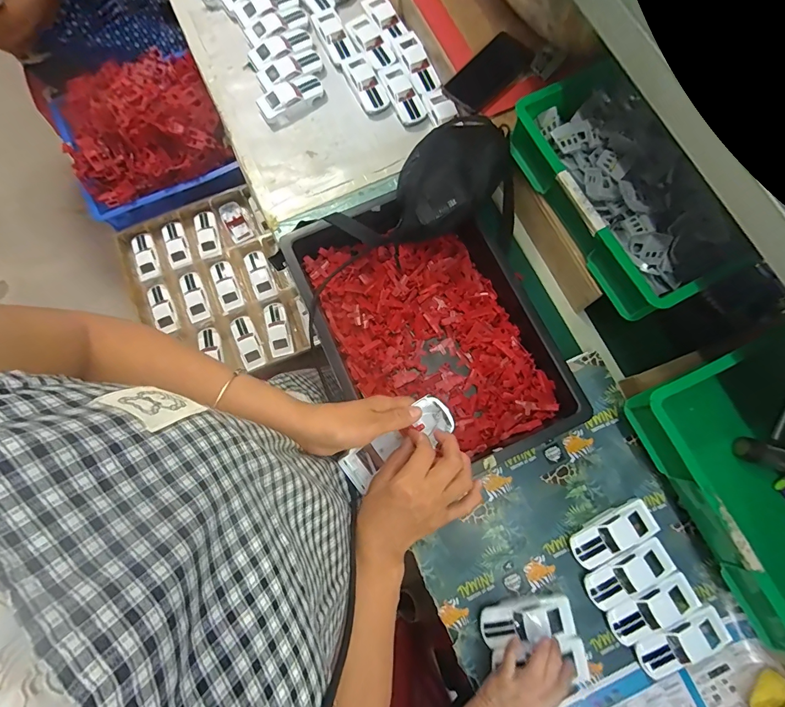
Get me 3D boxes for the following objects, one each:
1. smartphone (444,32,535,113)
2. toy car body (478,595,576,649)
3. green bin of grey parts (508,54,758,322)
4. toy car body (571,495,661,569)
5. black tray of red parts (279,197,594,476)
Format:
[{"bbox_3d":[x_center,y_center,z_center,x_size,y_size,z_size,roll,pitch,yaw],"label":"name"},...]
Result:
[{"bbox_3d":[0.167,-0.478,0.681,0.076,0.009,0.142,43,88,0],"label":"smartphone"},{"bbox_3d":[0.193,0.385,0.576,0.129,0.049,0.052,-11,77,-3],"label":"toy car body"},{"bbox_3d":[0.335,-0.239,0.577,0.176,0.093,0.351,-27,78,-6],"label":"green bin of grey parts"},{"bbox_3d":[0.329,0.269,0.596,0.126,0.022,0.053,-29,78,-7],"label":"toy car body"},{"bbox_3d":[0.057,-0.041,0.639,0.318,0.086,0.461,-29,79,-7],"label":"black tray of red parts"}]

